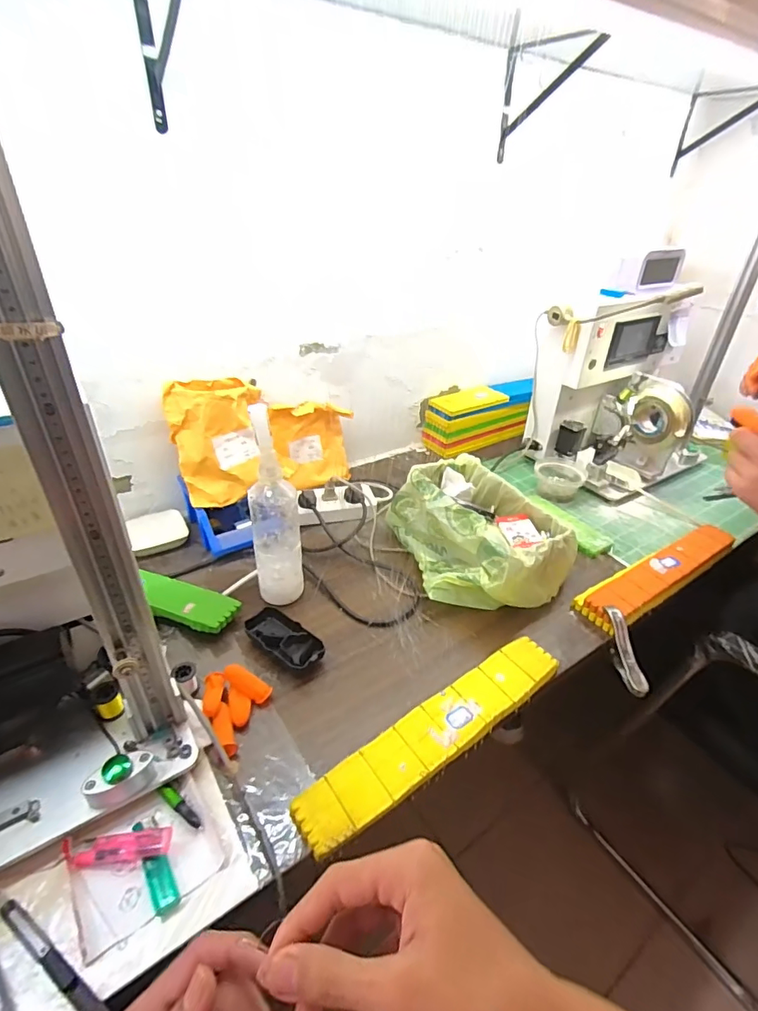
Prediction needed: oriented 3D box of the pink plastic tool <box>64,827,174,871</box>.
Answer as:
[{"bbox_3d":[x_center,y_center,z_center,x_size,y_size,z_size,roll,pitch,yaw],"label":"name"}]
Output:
[{"bbox_3d":[-0.232,0.301,0.421,0.091,0.015,0.026,-4,34,-9],"label":"pink plastic tool"}]

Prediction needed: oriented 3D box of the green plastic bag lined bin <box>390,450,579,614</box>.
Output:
[{"bbox_3d":[0.146,0.038,0.742,0.206,0.097,0.268,-12,36,-20],"label":"green plastic bag lined bin"}]

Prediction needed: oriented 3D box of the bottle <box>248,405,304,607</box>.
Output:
[{"bbox_3d":[-0.138,0.006,0.626,0.061,0.272,0.052,-9,35,-16],"label":"bottle"}]

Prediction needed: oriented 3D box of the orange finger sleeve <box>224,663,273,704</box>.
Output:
[{"bbox_3d":[-0.155,0.209,0.560,0.058,0.015,0.021,32,38,3],"label":"orange finger sleeve"}]

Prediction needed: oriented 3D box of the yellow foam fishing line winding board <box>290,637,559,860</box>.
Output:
[{"bbox_3d":[0.071,0.250,0.531,0.350,0.022,0.063,-21,40,-31],"label":"yellow foam fishing line winding board"}]

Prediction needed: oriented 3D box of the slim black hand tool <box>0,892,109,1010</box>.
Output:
[{"bbox_3d":[-0.256,0.346,0.367,0.136,0.013,0.012,19,37,24],"label":"slim black hand tool"}]

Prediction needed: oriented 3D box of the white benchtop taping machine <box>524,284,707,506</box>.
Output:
[{"bbox_3d":[0.500,-0.236,0.970,0.351,0.330,0.266,-18,38,-28],"label":"white benchtop taping machine"}]

